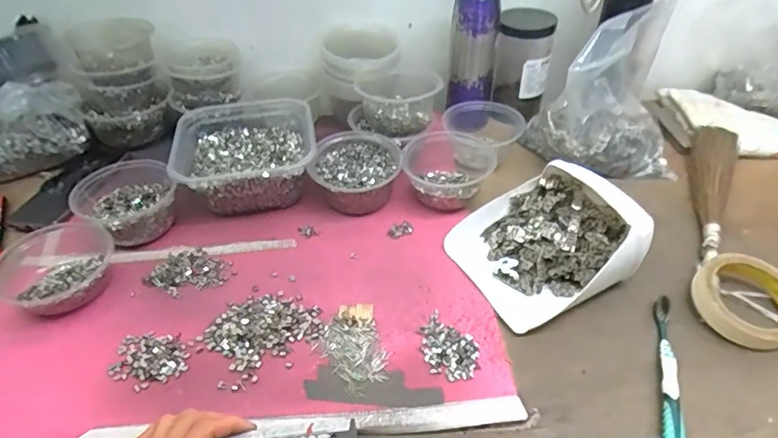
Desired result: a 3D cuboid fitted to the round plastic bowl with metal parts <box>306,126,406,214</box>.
[{"bbox_3d":[-0.044,-0.059,0.655,0.112,0.055,0.120,0,42,0],"label":"round plastic bowl with metal parts"}]

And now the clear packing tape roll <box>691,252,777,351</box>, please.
[{"bbox_3d":[0.359,0.081,0.514,0.095,0.031,0.086,24,50,22],"label":"clear packing tape roll"}]

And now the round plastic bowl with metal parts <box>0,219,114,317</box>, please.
[{"bbox_3d":[-0.357,0.056,0.553,0.114,0.048,0.115,-1,40,1],"label":"round plastic bowl with metal parts"}]

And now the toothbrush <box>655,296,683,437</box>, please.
[{"bbox_3d":[0.252,0.140,0.461,0.015,0.017,0.180,14,47,14],"label":"toothbrush"}]

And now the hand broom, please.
[{"bbox_3d":[0.406,-0.041,0.648,0.051,0.022,0.281,22,50,20],"label":"hand broom"}]

